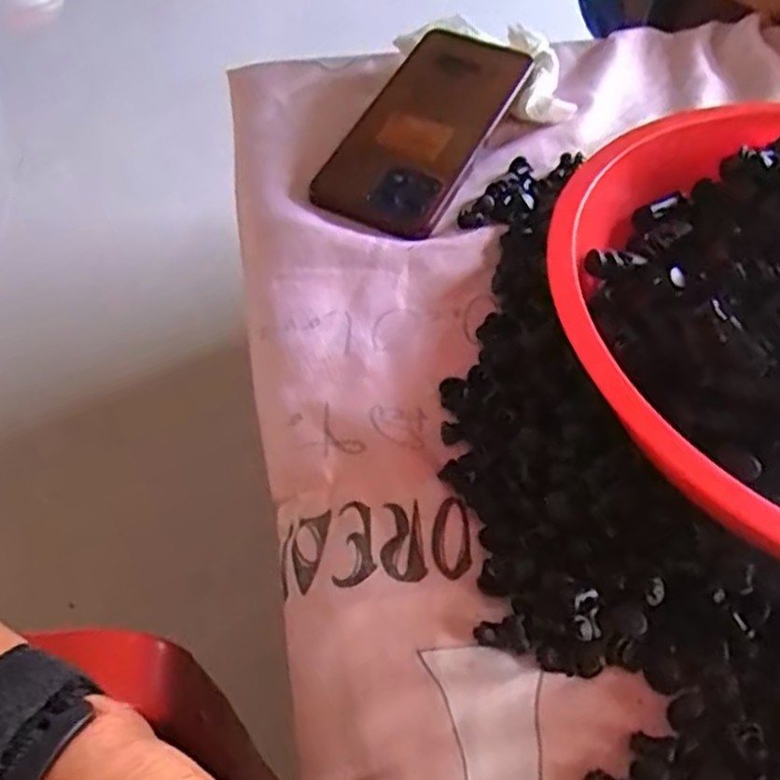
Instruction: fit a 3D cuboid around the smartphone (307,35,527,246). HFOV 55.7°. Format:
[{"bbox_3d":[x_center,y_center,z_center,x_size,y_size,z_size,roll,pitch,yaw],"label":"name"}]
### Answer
[{"bbox_3d":[0.019,-0.152,0.423,0.070,0.010,0.154,24,65,15],"label":"smartphone"}]

